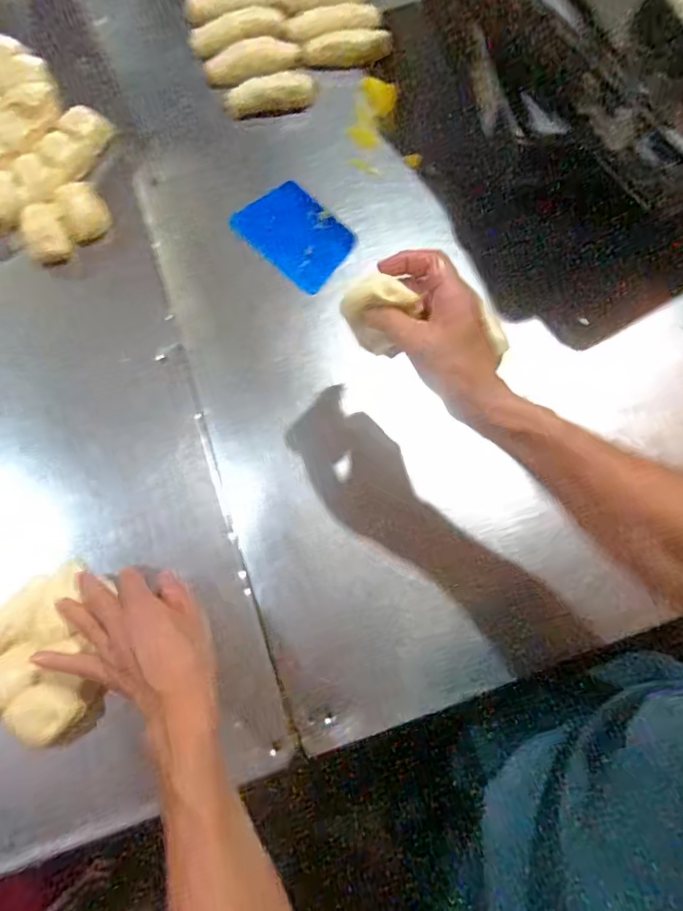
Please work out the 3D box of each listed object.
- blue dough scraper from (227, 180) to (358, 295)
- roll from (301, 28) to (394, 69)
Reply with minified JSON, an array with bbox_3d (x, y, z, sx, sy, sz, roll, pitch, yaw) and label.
[{"bbox_3d":[-0.050,-0.244,0.605,0.124,0.006,0.084,43,87,5],"label":"blue dough scraper"},{"bbox_3d":[0.007,-0.487,0.654,0.106,0.023,0.034,-7,74,-4],"label":"roll"}]

